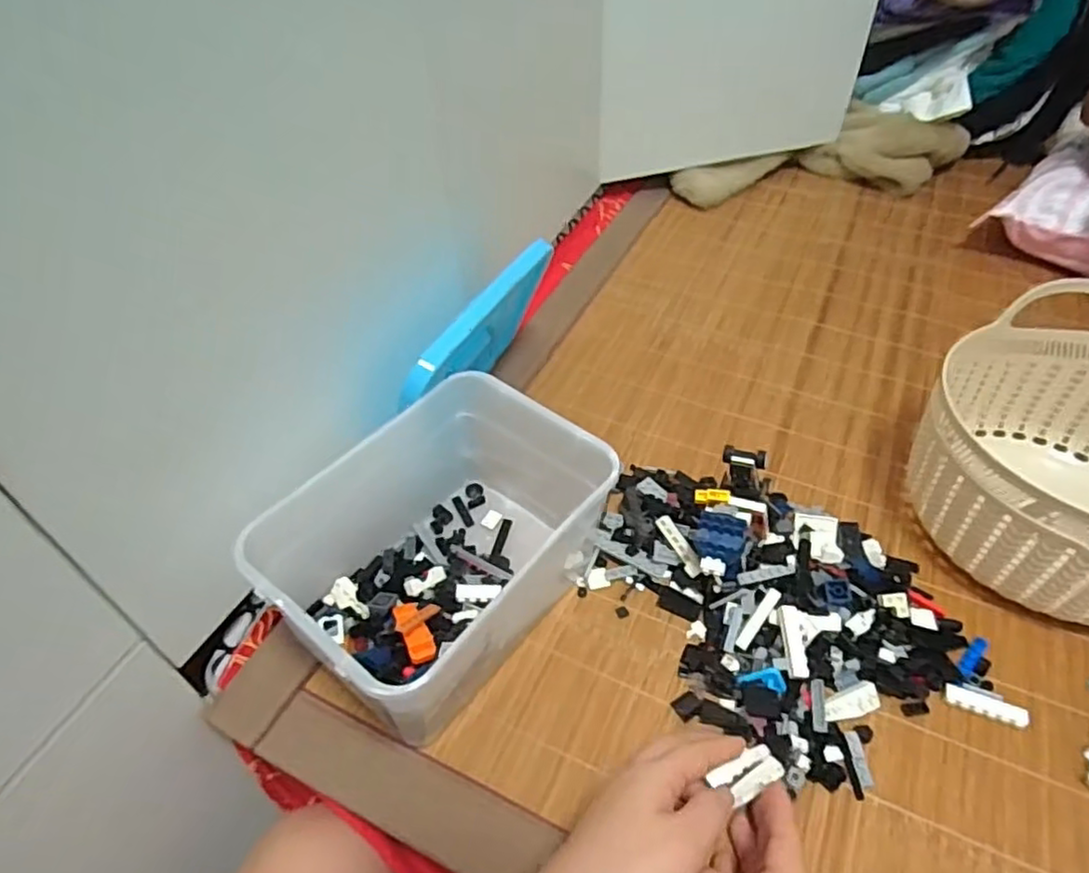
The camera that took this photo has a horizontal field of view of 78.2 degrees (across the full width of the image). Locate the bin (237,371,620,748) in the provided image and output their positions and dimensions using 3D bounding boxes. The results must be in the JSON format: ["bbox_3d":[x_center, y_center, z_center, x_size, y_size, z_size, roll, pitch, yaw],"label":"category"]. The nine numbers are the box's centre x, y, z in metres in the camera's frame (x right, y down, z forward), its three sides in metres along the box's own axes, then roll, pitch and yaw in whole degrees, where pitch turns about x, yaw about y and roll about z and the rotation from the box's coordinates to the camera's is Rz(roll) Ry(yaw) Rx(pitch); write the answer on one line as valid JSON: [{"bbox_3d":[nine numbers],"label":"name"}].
[{"bbox_3d":[-0.067,0.080,0.456,0.149,0.123,0.206,28,54,26],"label":"bin"}]

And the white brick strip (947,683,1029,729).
[{"bbox_3d":[0.287,0.175,0.435,0.047,0.008,0.014,16,49,17],"label":"white brick strip"}]

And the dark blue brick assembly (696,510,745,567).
[{"bbox_3d":[0.123,0.079,0.480,0.032,0.041,0.031,14,48,15],"label":"dark blue brick assembly"}]

